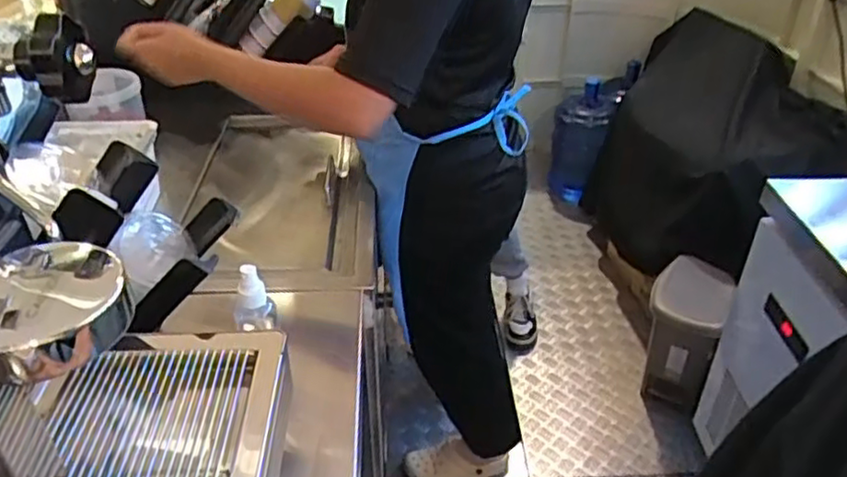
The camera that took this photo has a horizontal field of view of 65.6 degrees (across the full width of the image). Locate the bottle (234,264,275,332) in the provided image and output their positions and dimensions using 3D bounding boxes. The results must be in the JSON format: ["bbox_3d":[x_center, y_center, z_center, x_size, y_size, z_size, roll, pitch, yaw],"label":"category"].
[{"bbox_3d":[-0.170,0.061,0.656,0.038,0.078,0.030,-11,35,-16],"label":"bottle"}]

